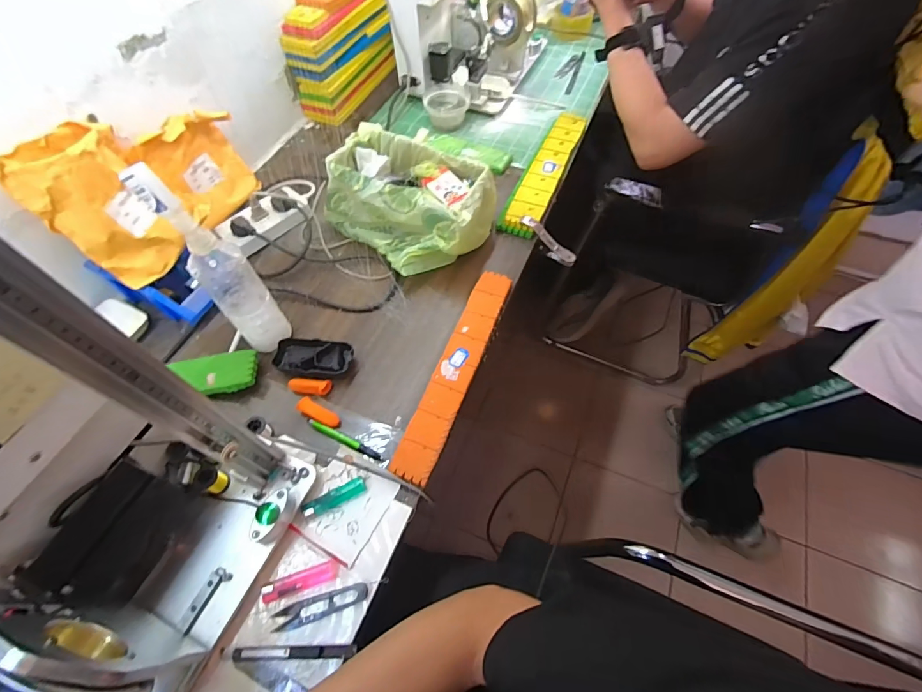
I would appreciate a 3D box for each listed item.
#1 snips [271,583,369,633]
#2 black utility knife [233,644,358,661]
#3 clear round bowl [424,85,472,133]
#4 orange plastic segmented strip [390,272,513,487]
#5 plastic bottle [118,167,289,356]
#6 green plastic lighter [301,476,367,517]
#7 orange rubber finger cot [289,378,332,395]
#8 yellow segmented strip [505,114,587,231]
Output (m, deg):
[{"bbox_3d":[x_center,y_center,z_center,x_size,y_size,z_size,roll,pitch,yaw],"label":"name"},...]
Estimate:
[{"bbox_3d":[-0.154,0.288,0.464,0.101,0.016,0.024,-16,60,-7],"label":"snips"},{"bbox_3d":[-0.175,0.320,0.437,0.127,0.013,0.011,-2,59,1],"label":"black utility knife"},{"bbox_3d":[-0.029,-0.534,0.931,0.096,0.048,0.104,-1,59,2],"label":"clear round bowl"},{"bbox_3d":[-0.004,0.026,0.604,0.054,0.012,0.345,18,62,12],"label":"orange plastic segmented strip"},{"bbox_3d":[-0.297,-0.087,0.535,0.064,0.292,0.060,-35,64,-17],"label":"plastic bottle"},{"bbox_3d":[-0.156,0.188,0.521,0.076,0.013,0.021,-26,62,-13],"label":"green plastic lighter"},{"bbox_3d":[-0.217,0.057,0.601,0.060,0.020,0.025,6,60,6],"label":"orange rubber finger cot"},{"bbox_3d":[0.172,-0.356,0.825,0.066,0.012,0.354,19,62,13],"label":"yellow segmented strip"}]

